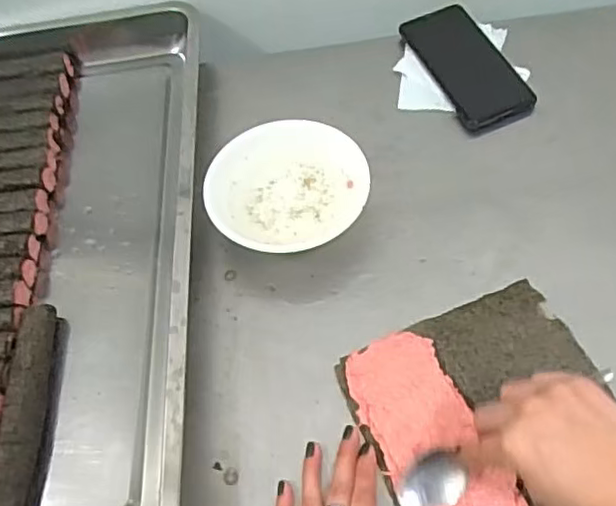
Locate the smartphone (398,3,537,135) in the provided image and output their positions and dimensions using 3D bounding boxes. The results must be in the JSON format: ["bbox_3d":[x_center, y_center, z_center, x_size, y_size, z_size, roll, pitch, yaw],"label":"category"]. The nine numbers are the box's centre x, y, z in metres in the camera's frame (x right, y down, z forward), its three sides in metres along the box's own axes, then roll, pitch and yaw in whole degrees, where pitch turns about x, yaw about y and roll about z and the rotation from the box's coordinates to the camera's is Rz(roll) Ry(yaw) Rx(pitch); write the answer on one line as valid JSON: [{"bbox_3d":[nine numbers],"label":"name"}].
[{"bbox_3d":[0.166,-0.196,0.655,0.076,0.016,0.162,-22,60,-8],"label":"smartphone"}]

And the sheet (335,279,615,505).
[{"bbox_3d":[0.139,0.129,0.468,0.176,0.015,0.193,-21,60,-8],"label":"sheet"}]

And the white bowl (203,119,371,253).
[{"bbox_3d":[-0.018,-0.054,0.582,0.147,0.043,0.139,-31,62,-13],"label":"white bowl"}]

